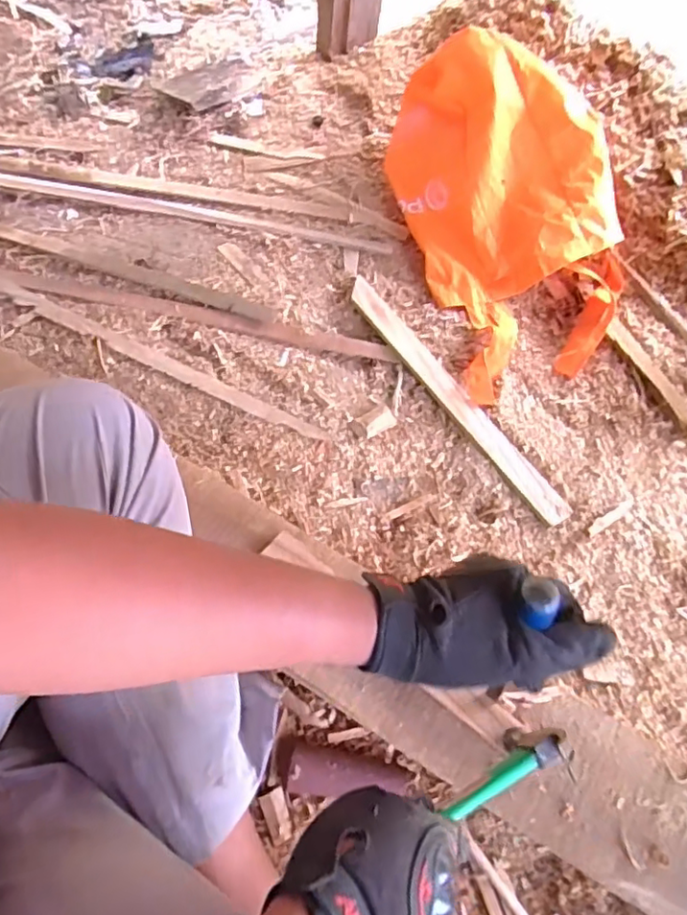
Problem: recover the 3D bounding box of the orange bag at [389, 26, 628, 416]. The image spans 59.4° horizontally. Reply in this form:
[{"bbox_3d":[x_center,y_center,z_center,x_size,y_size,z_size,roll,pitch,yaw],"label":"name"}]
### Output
[{"bbox_3d":[0.232,-0.337,0.799,0.256,0.214,0.426,-12,64,-11],"label":"orange bag"}]

